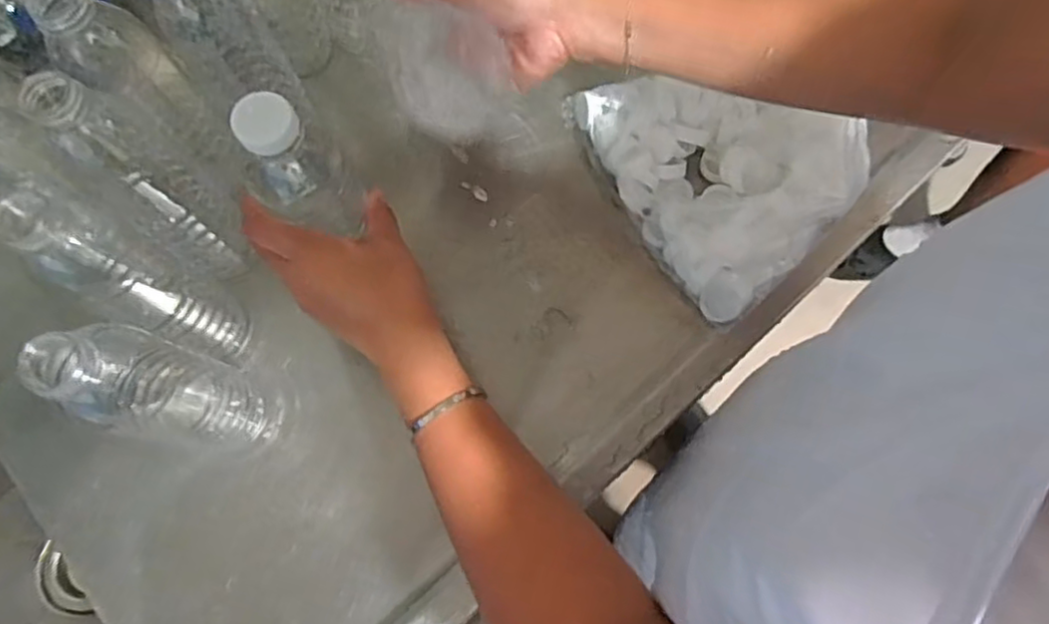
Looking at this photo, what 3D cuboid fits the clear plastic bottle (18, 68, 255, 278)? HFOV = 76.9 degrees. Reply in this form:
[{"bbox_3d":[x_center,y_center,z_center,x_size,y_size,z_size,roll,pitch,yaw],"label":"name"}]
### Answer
[{"bbox_3d":[-0.244,-0.090,0.440,0.058,0.195,0.075,-41,76,-11],"label":"clear plastic bottle"}]

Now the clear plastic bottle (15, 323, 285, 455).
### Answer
[{"bbox_3d":[-0.222,0.046,0.401,0.072,0.202,0.058,11,73,5],"label":"clear plastic bottle"}]

